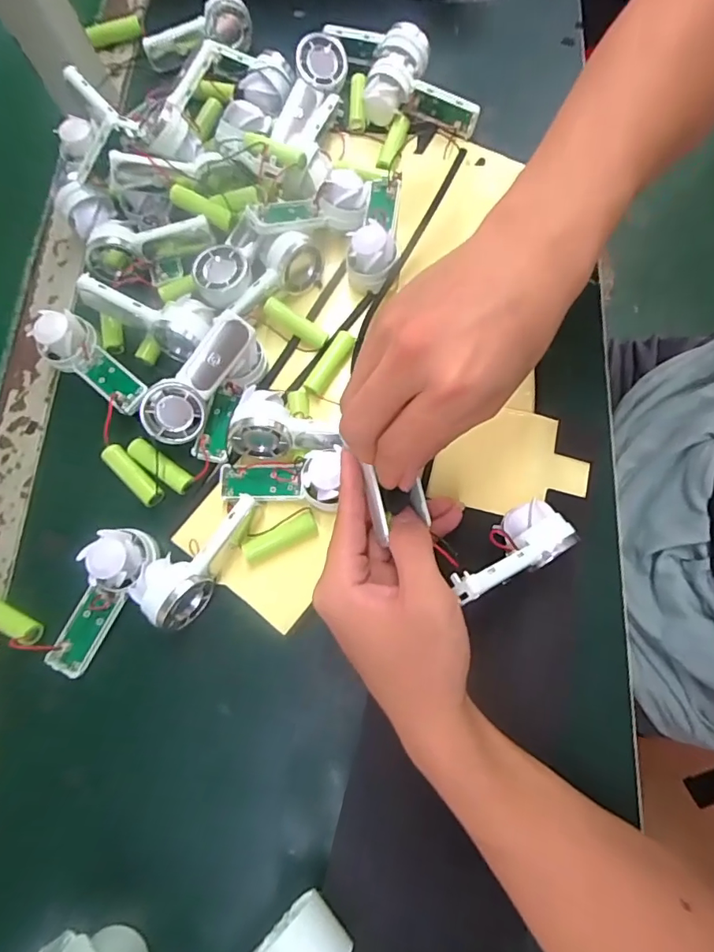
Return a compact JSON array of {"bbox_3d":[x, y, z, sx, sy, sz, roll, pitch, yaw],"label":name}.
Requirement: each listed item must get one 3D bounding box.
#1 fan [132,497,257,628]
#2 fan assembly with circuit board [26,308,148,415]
[{"bbox_3d":[-0.098,0.048,0.309,0.038,0.032,0.090,35,79,12],"label":"fan"},{"bbox_3d":[-0.186,-0.079,0.352,0.091,0.036,0.039,38,81,12],"label":"fan assembly with circuit board"}]

